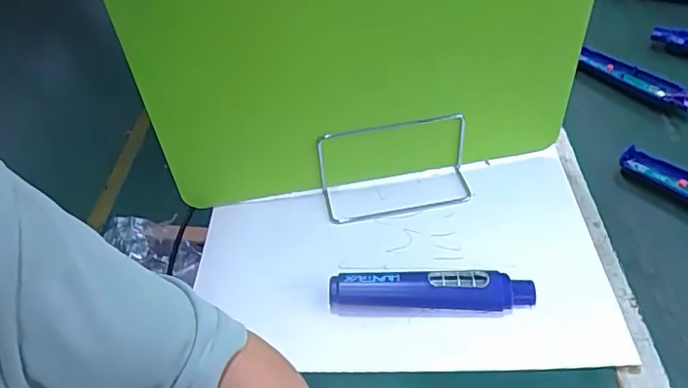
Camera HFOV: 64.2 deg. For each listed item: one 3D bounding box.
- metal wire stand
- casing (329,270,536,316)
[{"bbox_3d":[0.059,-0.033,0.555,0.162,0.086,0.069,-10,44,-9],"label":"metal wire stand"},{"bbox_3d":[0.075,0.084,0.476,0.171,0.026,0.038,1,43,3],"label":"casing"}]

